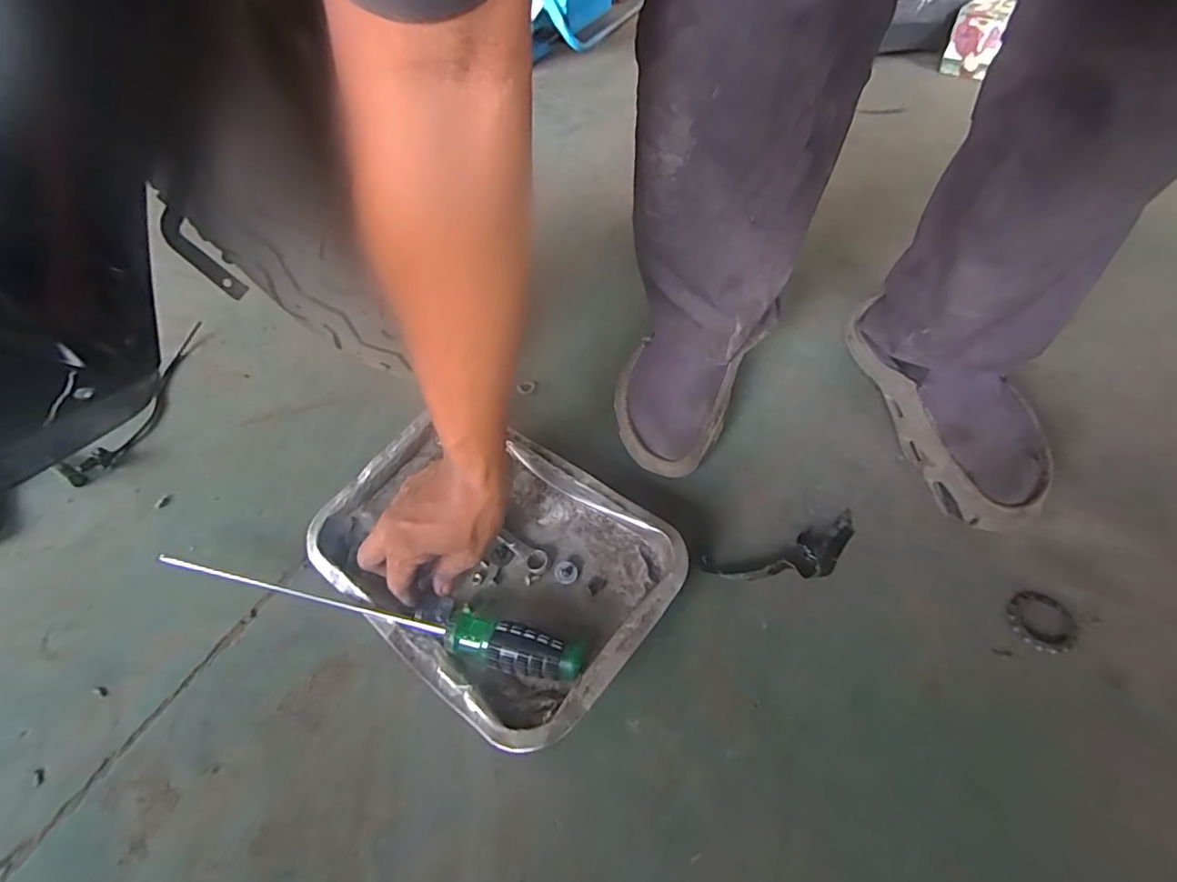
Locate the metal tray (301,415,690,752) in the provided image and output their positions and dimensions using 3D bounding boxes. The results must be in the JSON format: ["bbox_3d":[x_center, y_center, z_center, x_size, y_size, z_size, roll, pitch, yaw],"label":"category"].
[{"bbox_3d":[-0.087,0.093,0.474,0.299,0.040,0.207,30,60,26],"label":"metal tray"}]

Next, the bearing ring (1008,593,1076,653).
[{"bbox_3d":[0.344,0.138,0.417,0.045,0.006,0.047,-3,51,3],"label":"bearing ring"}]

